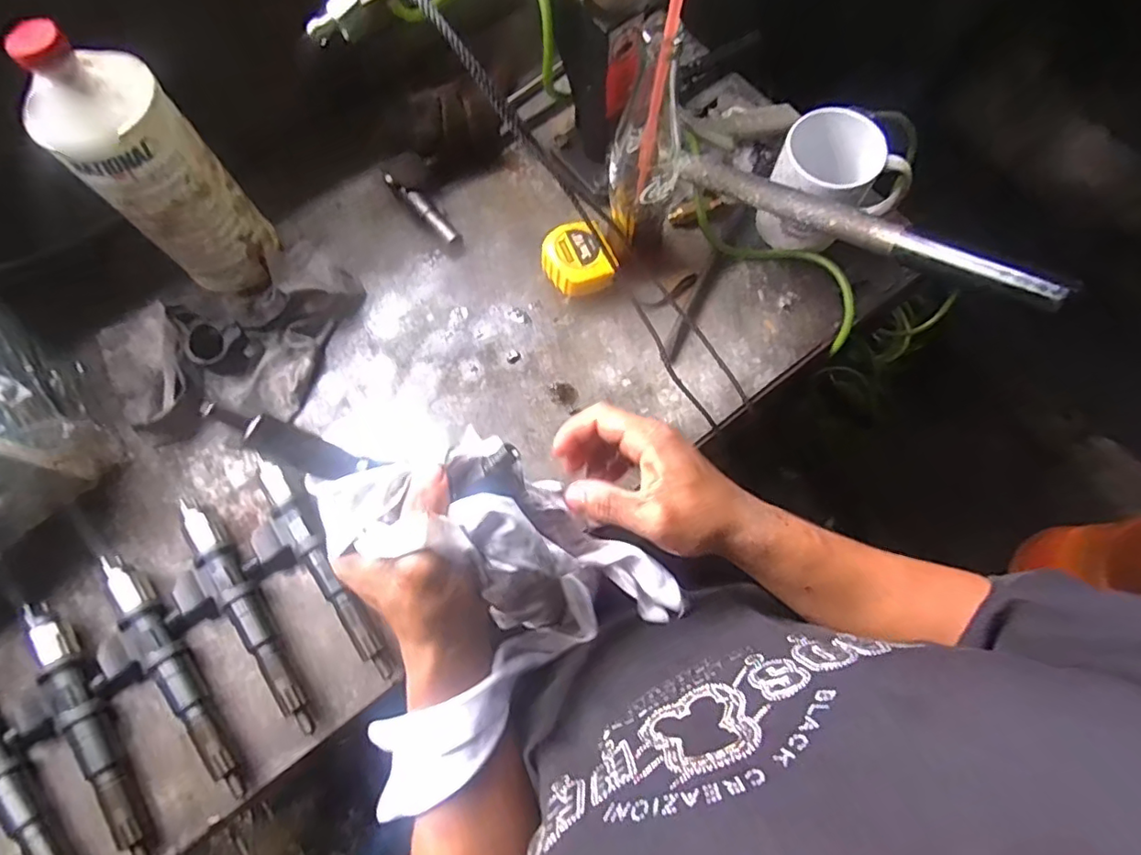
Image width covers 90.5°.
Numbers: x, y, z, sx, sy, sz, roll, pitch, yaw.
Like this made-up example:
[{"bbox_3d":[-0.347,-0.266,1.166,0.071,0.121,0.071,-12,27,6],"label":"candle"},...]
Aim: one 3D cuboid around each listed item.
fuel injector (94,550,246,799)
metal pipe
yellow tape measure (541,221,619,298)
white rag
[{"bbox_3d":[-0.317,0.194,0.425,0.059,0.023,0.203,-36,77,-10],"label":"fuel injector"},{"bbox_3d":[0.185,-0.147,0.395,0.015,0.018,0.287,-41,52,-11],"label":"metal pipe"},{"bbox_3d":[0.005,-0.153,0.529,0.057,0.040,0.065,-26,75,-7],"label":"yellow tape measure"},{"bbox_3d":[-0.052,0.093,0.334,0.198,0.121,0.160,-32,76,-9],"label":"white rag"}]

